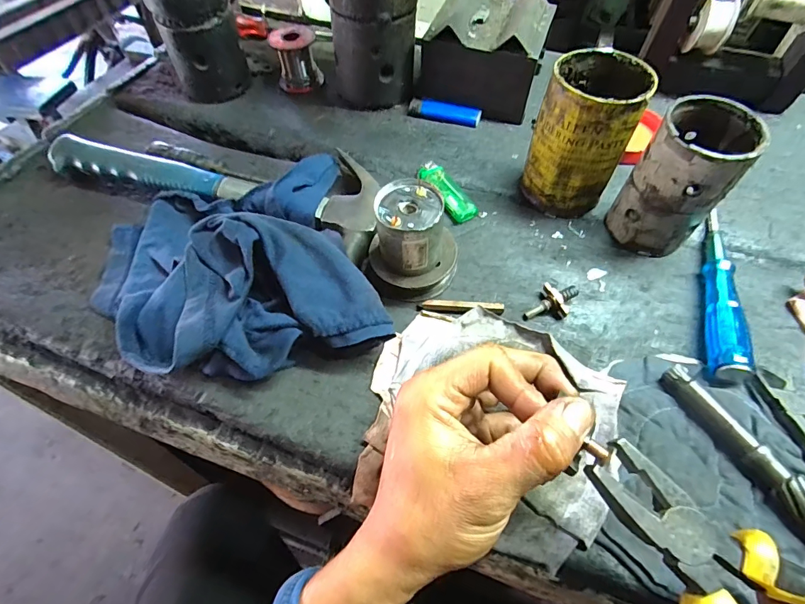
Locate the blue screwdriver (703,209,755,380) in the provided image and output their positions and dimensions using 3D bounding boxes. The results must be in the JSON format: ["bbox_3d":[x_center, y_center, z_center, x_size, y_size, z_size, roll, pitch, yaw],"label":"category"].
[{"bbox_3d":[0.249,-0.015,0.335,0.023,0.029,0.166,14,59,11],"label":"blue screwdriver"}]

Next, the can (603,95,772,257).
[{"bbox_3d":[0.220,-0.094,0.341,0.068,0.108,0.068,-1,57,2],"label":"can"}]

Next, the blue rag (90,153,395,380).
[{"bbox_3d":[-0.141,-0.033,0.334,0.212,0.068,0.204,-16,58,-8],"label":"blue rag"}]

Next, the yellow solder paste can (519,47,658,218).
[{"bbox_3d":[0.153,-0.140,0.365,0.072,0.112,0.074,-1,57,2],"label":"yellow solder paste can"}]

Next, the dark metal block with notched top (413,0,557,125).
[{"bbox_3d":[0.092,-0.277,0.470,0.126,0.085,0.117,16,59,12],"label":"dark metal block with notched top"}]

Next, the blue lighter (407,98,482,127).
[{"bbox_3d":[0.047,-0.212,0.473,0.080,0.011,0.022,15,59,12],"label":"blue lighter"}]

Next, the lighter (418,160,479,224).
[{"bbox_3d":[0.042,-0.106,0.406,0.026,0.011,0.077,-26,60,-14],"label":"lighter"}]

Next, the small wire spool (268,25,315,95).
[{"bbox_3d":[-0.125,-0.286,0.499,0.043,0.057,0.048,38,66,23],"label":"small wire spool"}]

